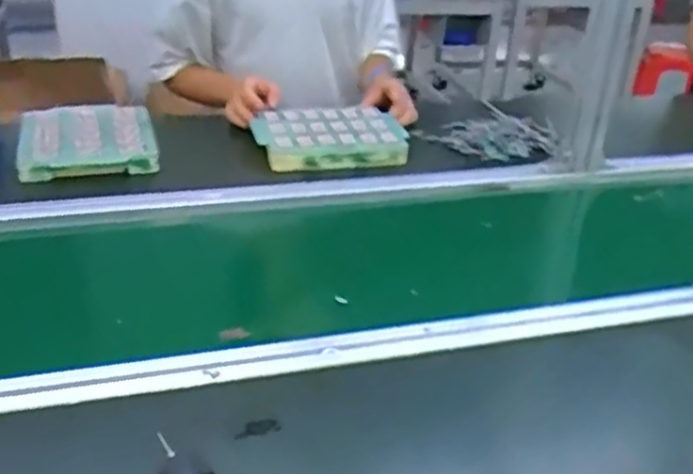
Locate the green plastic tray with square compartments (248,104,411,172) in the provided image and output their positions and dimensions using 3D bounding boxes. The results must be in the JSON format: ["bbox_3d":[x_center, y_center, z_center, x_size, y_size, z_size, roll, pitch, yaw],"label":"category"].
[{"bbox_3d":[-0.024,-0.156,1.138,0.228,0.041,0.177,-7,31,-18],"label":"green plastic tray with square compartments"}]

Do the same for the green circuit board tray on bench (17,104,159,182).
[{"bbox_3d":[-0.384,-0.148,1.089,0.193,0.035,0.208,-6,30,-16],"label":"green circuit board tray on bench"}]

